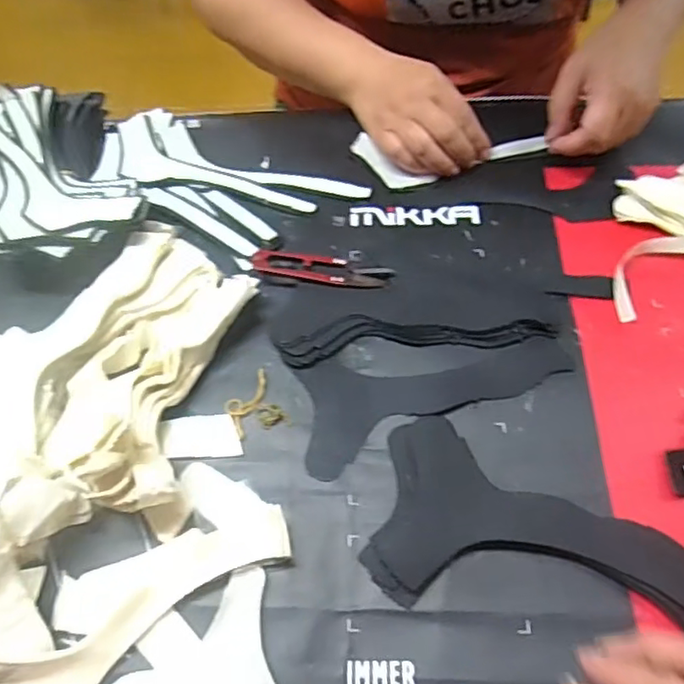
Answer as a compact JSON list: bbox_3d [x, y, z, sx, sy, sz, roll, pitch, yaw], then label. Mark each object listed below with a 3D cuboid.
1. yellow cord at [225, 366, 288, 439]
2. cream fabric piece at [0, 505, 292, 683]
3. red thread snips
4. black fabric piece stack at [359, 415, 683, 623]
[{"bbox_3d":[-0.060,0.042,0.412,0.033,0.006,0.040,-24,63,-10],"label":"yellow cord"},{"bbox_3d":[-0.106,0.148,0.338,0.175,0.026,0.052,-31,70,-15],"label":"cream fabric piece"},{"bbox_3d":[-0.015,-0.054,0.458,0.103,0.017,0.022,3,61,4],"label":"red thread snips"},{"bbox_3d":[0.118,0.111,0.359,0.193,0.011,0.105,12,62,9],"label":"black fabric piece stack"}]

